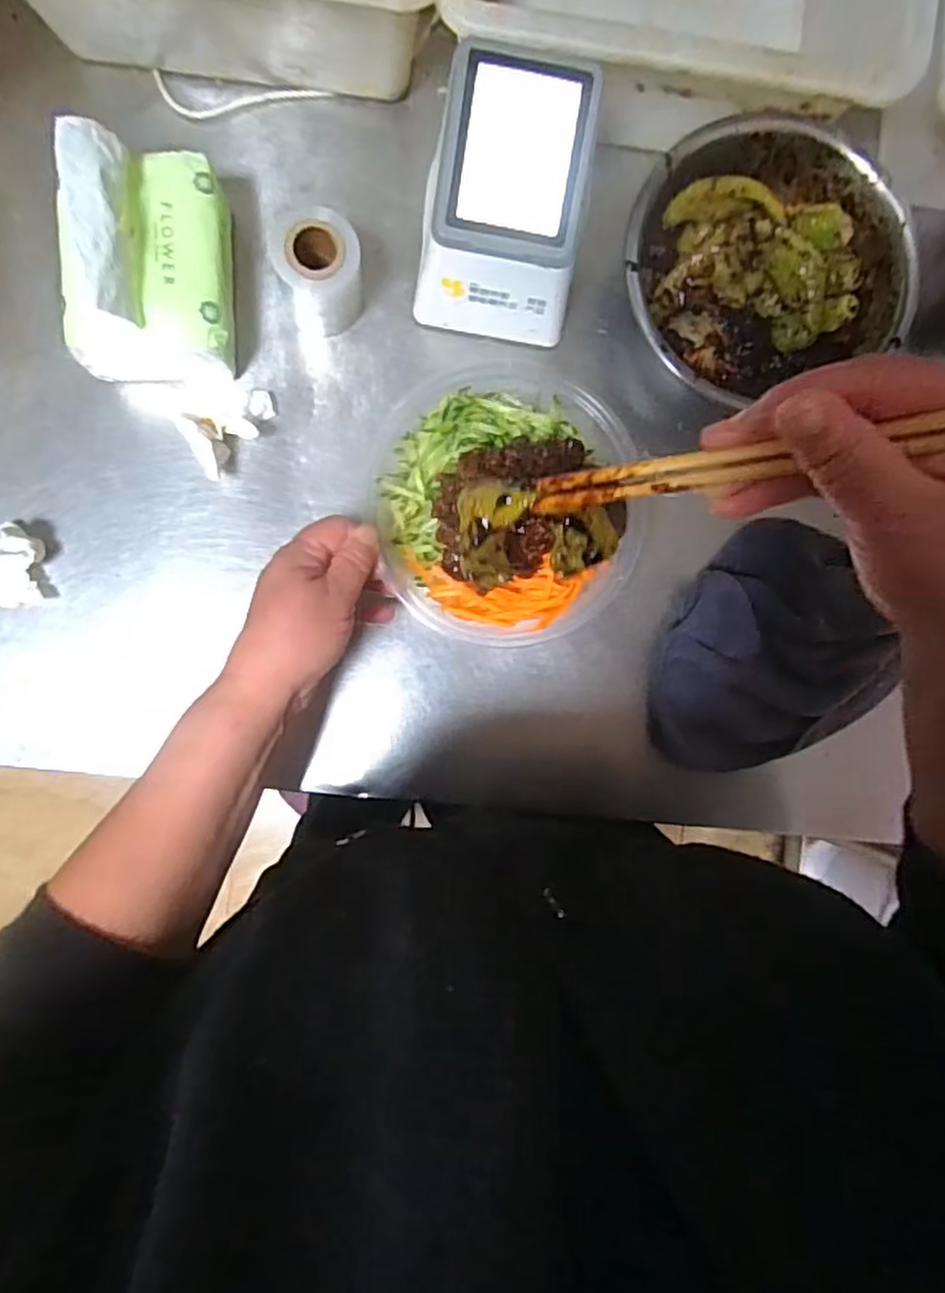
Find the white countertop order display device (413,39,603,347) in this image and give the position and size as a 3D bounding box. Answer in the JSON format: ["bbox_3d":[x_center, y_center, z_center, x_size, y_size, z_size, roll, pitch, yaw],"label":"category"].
[{"bbox_3d":[0.022,-0.269,0.442,0.099,0.103,0.122,9,90,-4],"label":"white countertop order display device"}]

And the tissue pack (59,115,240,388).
[{"bbox_3d":[-0.194,-0.226,0.427,0.089,0.104,0.124,0,90,-4],"label":"tissue pack"}]

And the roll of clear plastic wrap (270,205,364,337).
[{"bbox_3d":[-0.094,-0.229,0.453,0.050,0.077,0.053,-13,91,-4],"label":"roll of clear plastic wrap"}]

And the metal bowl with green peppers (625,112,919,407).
[{"bbox_3d":[0.184,-0.245,0.478,0.179,0.072,0.170,-12,91,-4],"label":"metal bowl with green peppers"}]

